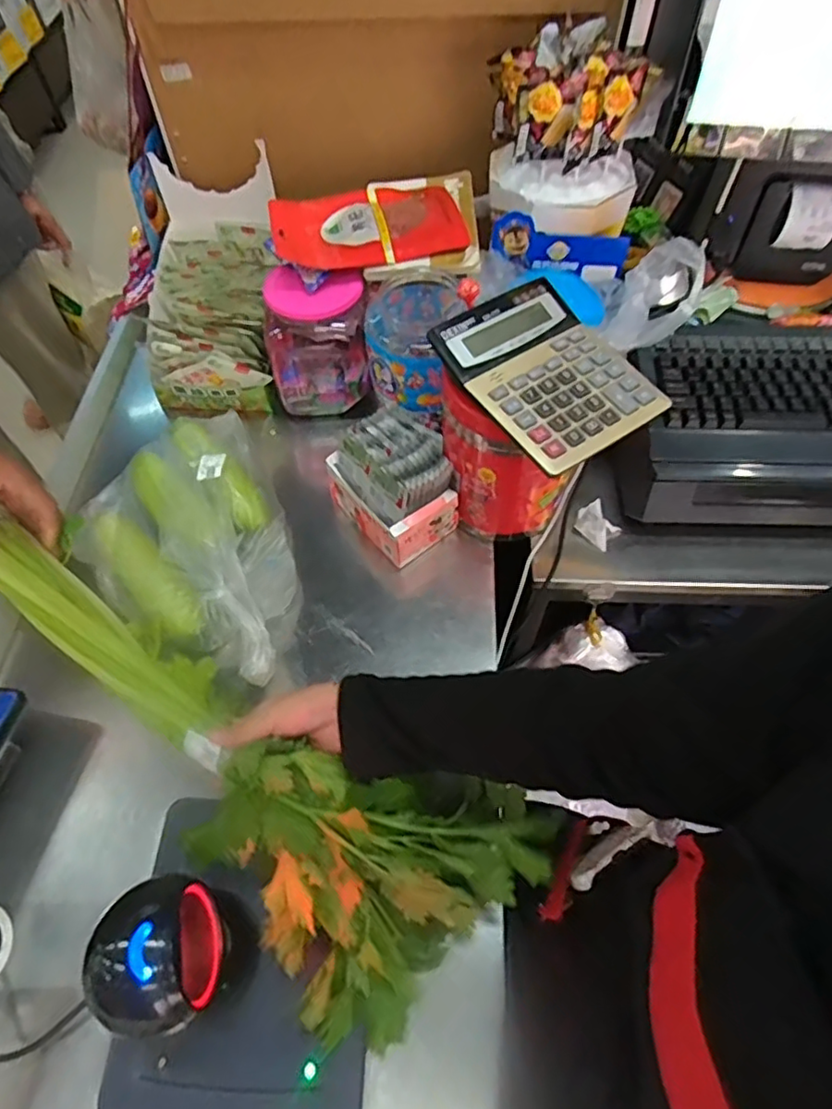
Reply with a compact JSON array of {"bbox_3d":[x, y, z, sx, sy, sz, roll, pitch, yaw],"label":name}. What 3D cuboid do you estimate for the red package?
[{"bbox_3d":[-0.062,-0.414,0.765,0.226,0.028,0.160,-10,59,-6],"label":"red package"}]

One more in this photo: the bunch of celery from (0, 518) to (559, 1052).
[{"bbox_3d":[-0.194,0.142,0.565,0.612,0.104,0.204,33,64,18],"label":"bunch of celery"}]

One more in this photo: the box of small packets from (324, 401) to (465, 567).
[{"bbox_3d":[-0.025,-0.077,0.712,0.096,0.104,0.139,-35,65,-20],"label":"box of small packets"}]

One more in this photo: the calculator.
[{"bbox_3d":[0.122,-0.173,0.572,0.142,0.029,0.187,-29,63,-17],"label":"calculator"}]

